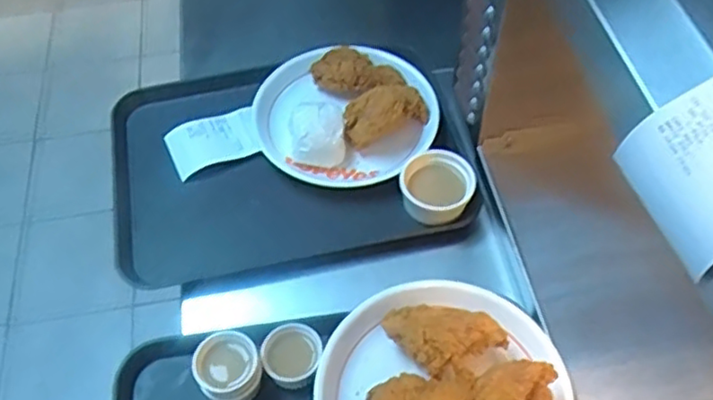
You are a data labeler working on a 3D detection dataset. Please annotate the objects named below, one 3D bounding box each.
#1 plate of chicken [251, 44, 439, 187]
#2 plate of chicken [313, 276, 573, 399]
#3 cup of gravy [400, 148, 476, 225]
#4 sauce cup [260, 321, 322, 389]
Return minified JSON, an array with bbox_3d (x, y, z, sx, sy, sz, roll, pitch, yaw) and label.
[{"bbox_3d":[-0.014,-0.104,0.820,0.221,0.071,0.193,0,55,2],"label":"plate of chicken"},{"bbox_3d":[0.081,0.155,0.582,0.215,0.059,0.214,-1,55,1],"label":"plate of chicken"},{"bbox_3d":[0.091,-0.013,0.765,0.079,0.053,0.083,-1,55,1],"label":"cup of gravy"},{"bbox_3d":[-0.060,0.149,0.632,0.056,0.028,0.062,-13,55,-7],"label":"sauce cup"}]

